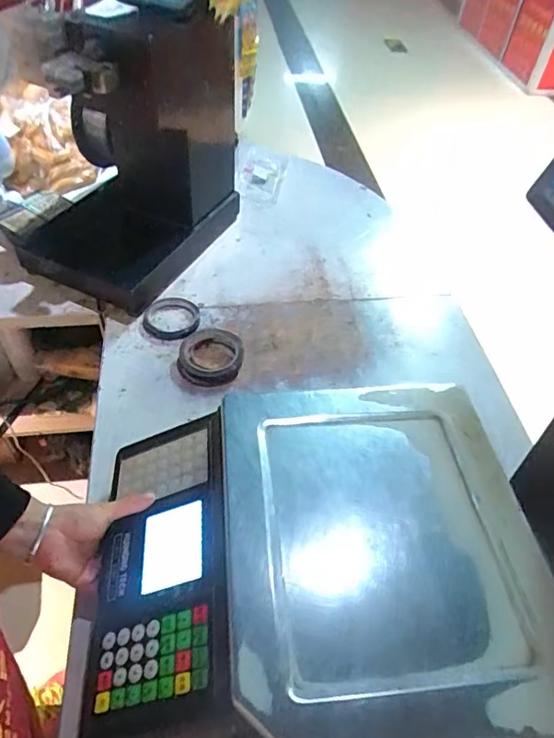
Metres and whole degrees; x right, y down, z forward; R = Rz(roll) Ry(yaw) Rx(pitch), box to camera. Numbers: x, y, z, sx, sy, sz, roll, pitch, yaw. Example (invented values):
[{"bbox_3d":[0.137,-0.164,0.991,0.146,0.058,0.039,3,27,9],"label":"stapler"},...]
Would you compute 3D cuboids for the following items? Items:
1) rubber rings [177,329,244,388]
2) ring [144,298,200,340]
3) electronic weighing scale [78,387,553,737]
[{"bbox_3d":[-0.107,-0.018,0.815,0.100,0.022,0.107,2,50,-3],"label":"rubber rings"},{"bbox_3d":[-0.178,-0.090,0.877,0.089,0.019,0.097,2,50,-3],"label":"ring"},{"bbox_3d":[0.029,0.189,0.513,0.414,0.118,0.350,-2,50,-6],"label":"electronic weighing scale"}]

